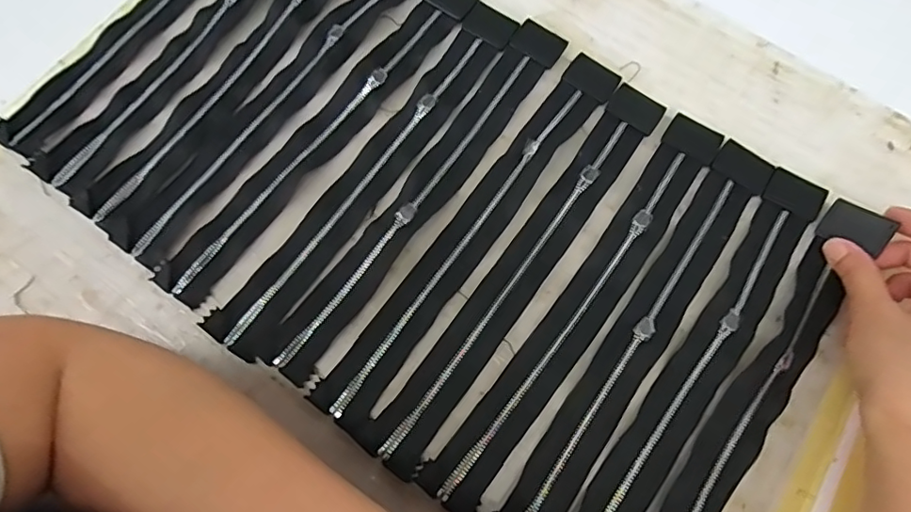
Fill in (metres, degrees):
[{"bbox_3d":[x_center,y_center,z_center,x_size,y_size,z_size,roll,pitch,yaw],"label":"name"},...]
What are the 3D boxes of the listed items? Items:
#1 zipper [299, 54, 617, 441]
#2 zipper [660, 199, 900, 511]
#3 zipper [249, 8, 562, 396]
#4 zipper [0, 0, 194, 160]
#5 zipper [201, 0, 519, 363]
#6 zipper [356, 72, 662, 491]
[{"bbox_3d":[0.016,-0.020,0.337,0.036,0.004,0.290,36,76,10],"label":"zipper"},{"bbox_3d":[0.176,0.081,0.301,0.032,0.021,0.270,35,75,10],"label":"zipper"},{"bbox_3d":[-0.018,-0.047,0.344,0.032,0.004,0.290,34,76,10],"label":"zipper"},{"bbox_3d":[-0.212,-0.186,0.382,0.038,0.010,0.288,34,76,9],"label":"zipper"},{"bbox_3d":[-0.052,-0.060,0.349,0.037,0.005,0.287,35,76,10],"label":"zipper"},{"bbox_3d":[0.044,0.002,0.330,0.035,0.004,0.289,35,76,10],"label":"zipper"}]

